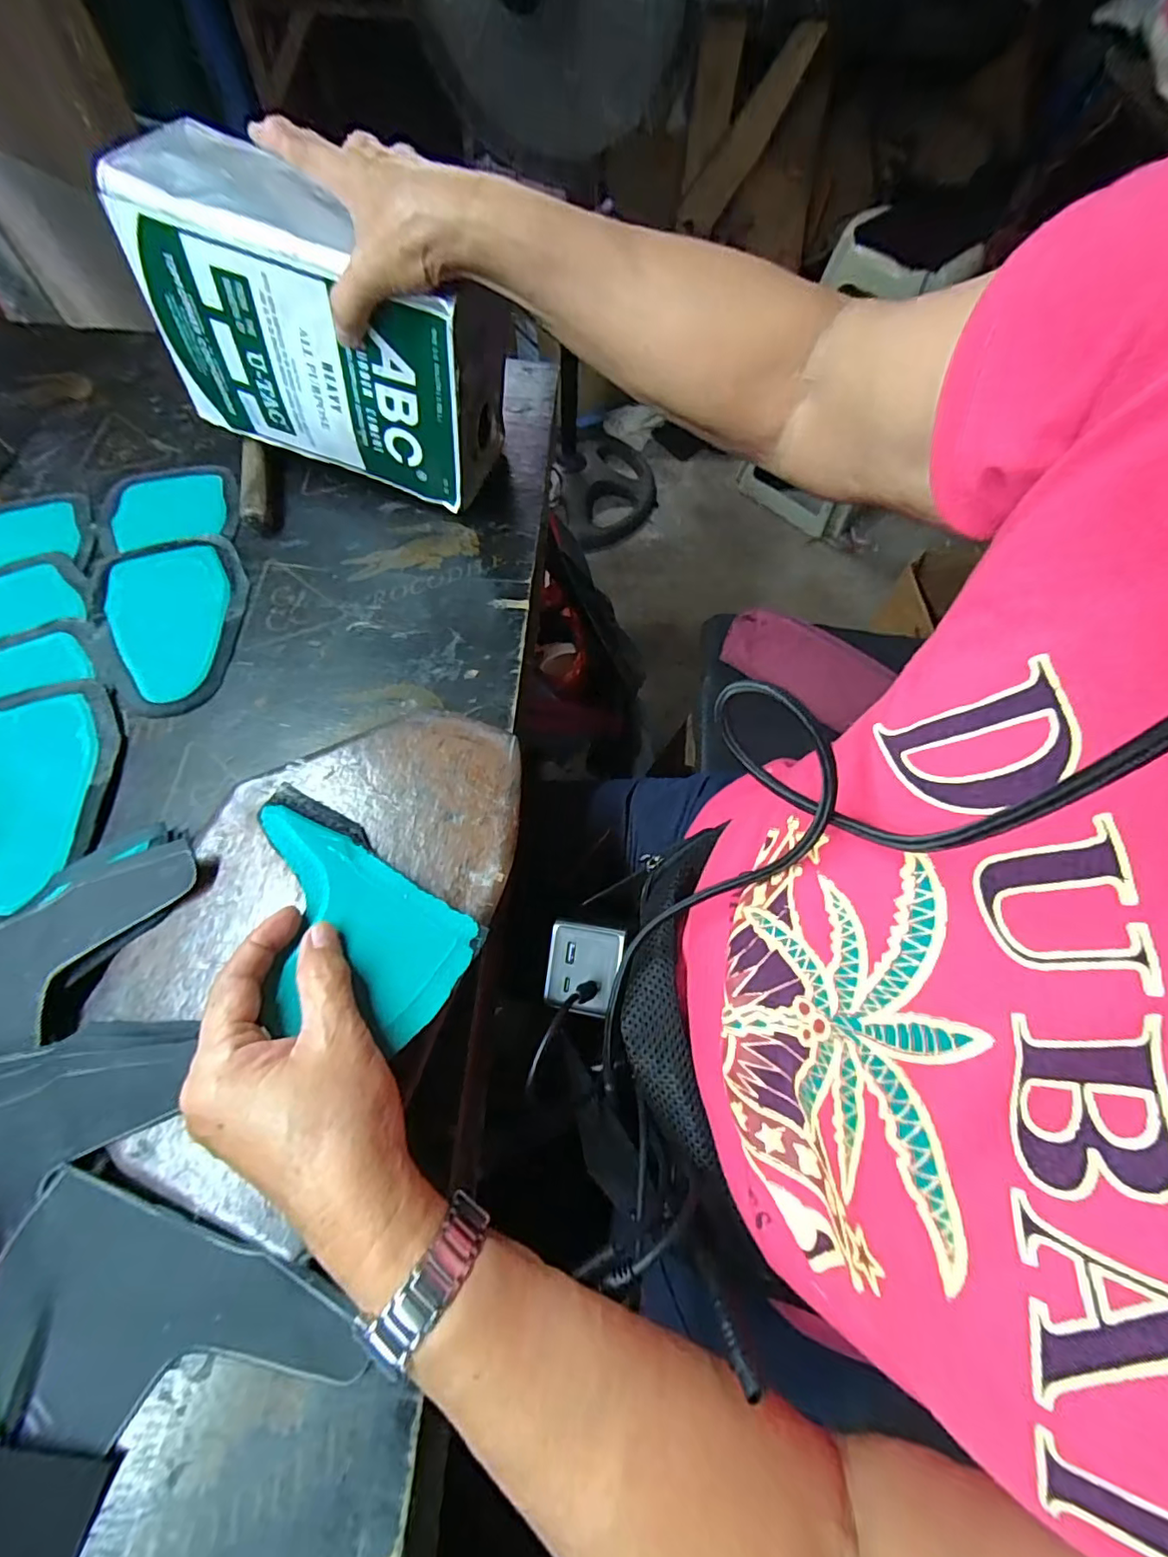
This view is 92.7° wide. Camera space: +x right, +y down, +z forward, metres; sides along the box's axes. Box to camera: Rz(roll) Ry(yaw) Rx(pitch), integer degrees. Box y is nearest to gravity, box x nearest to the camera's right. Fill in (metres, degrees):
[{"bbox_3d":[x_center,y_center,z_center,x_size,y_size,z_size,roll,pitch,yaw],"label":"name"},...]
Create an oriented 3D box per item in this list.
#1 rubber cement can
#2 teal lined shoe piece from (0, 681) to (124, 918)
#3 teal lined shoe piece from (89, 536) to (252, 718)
[{"bbox_3d":[-0.182,-0.328,0.412,0.228,0.166,0.098,16,65,5],"label":"rubber cement can"},{"bbox_3d":[-0.343,0.007,0.339,0.097,0.005,0.148,-18,66,-10],"label":"teal lined shoe piece"},{"bbox_3d":[-0.299,-0.120,0.409,0.100,0.007,0.156,-27,68,-14],"label":"teal lined shoe piece"}]

